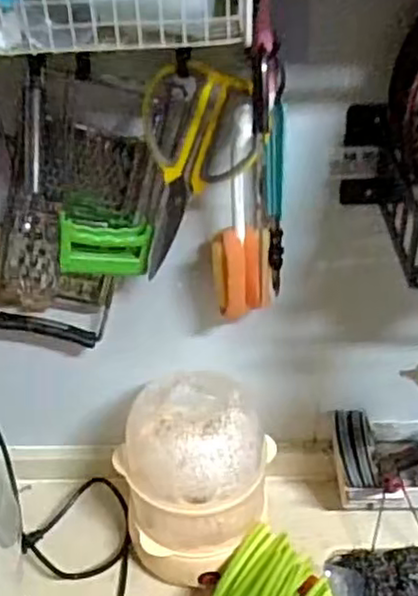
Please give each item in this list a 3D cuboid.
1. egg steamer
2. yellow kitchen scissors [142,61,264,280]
[{"bbox_3d":[-0.017,0.171,0.675,0.118,0.181,0.124,26,43,34],"label":"egg steamer"},{"bbox_3d":[-0.007,-0.107,0.567,0.095,0.164,0.025,-6,35,-6],"label":"yellow kitchen scissors"}]

